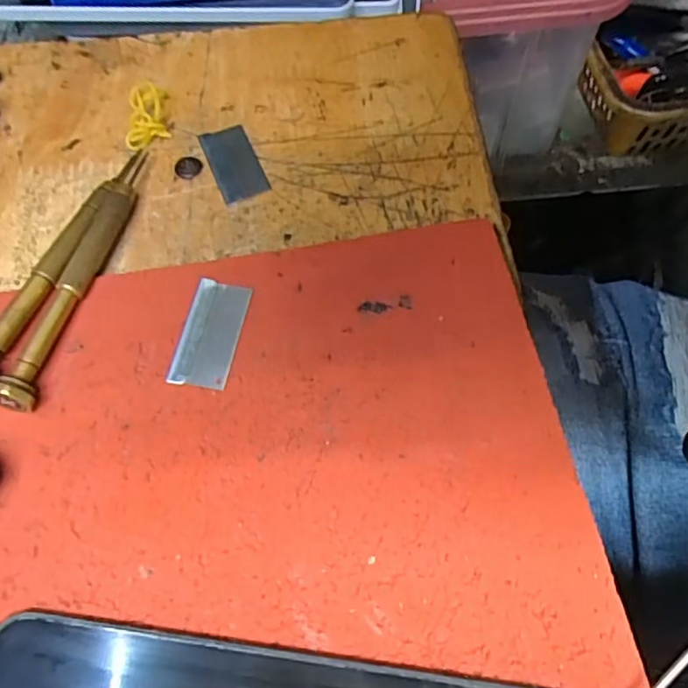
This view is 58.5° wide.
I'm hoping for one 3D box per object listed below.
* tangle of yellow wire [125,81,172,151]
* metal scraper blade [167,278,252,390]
[{"bbox_3d":[-0.081,-0.093,0.249,0.018,0.010,0.027,-13,62,-6],"label":"tangle of yellow wire"},{"bbox_3d":[-0.044,-0.004,0.202,0.019,0.004,0.038,10,62,6],"label":"metal scraper blade"}]

